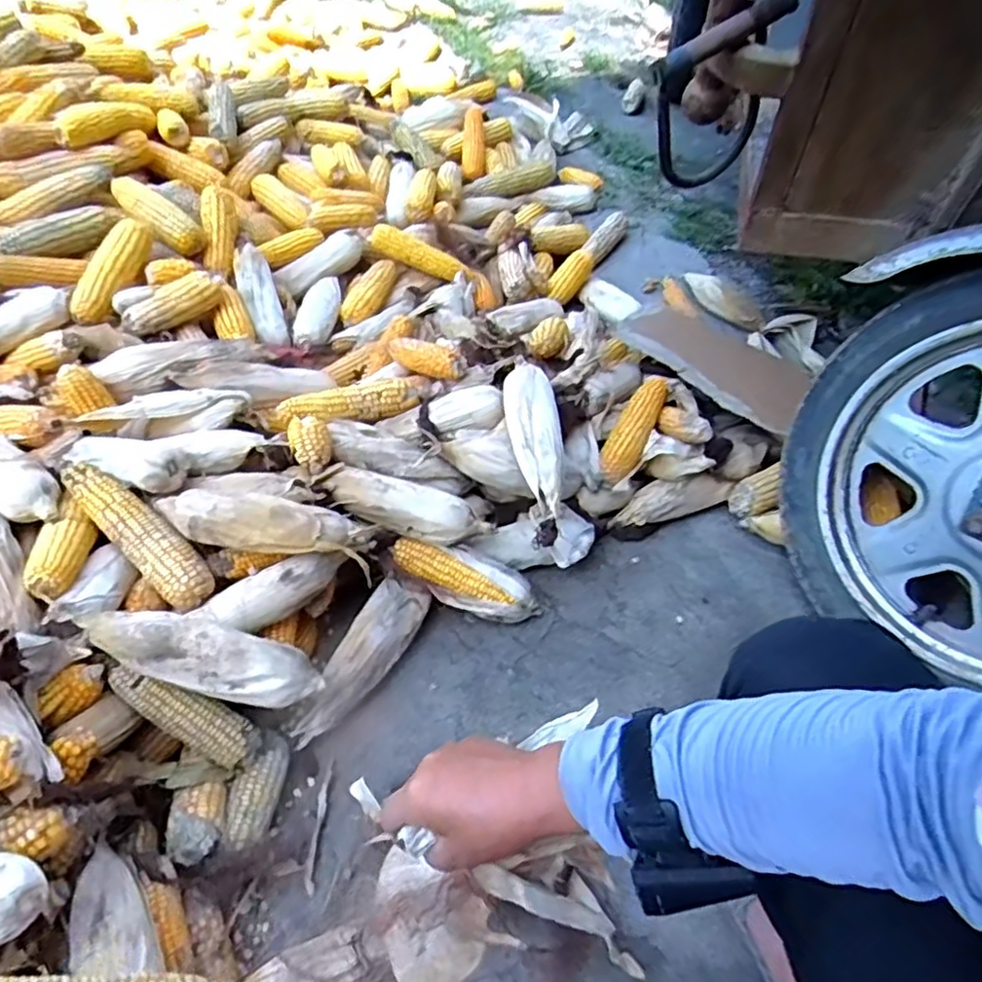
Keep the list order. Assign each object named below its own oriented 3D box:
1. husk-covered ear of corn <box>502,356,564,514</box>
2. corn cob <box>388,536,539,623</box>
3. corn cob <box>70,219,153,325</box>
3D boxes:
[{"bbox_3d":[0.053,-0.068,0.822,0.064,0.079,0.219,-3,53,-4],"label":"husk-covered ear of corn"},{"bbox_3d":[-0.031,0.111,0.801,0.193,0.043,0.071,25,53,-10],"label":"corn cob"},{"bbox_3d":[-0.525,-0.305,0.917,0.044,0.048,0.173,12,66,8],"label":"corn cob"}]

